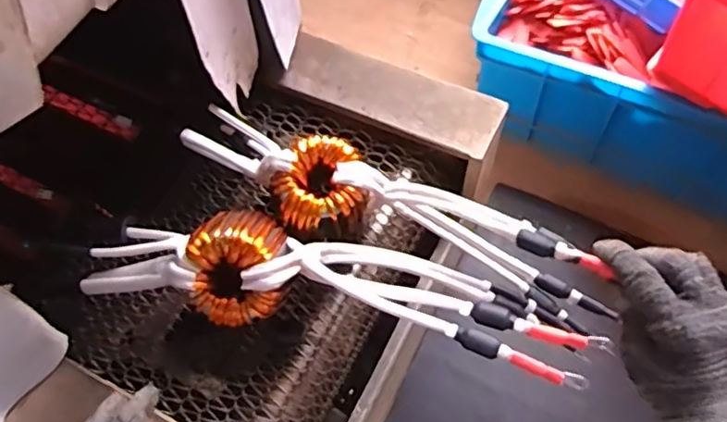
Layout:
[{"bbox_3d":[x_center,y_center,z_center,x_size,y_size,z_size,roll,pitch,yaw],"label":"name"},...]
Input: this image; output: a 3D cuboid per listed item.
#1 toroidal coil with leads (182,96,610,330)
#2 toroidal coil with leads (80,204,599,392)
[{"bbox_3d":[0.023,-0.003,0.486,0.360,0.113,0.079,23,64,3],"label":"toroidal coil with leads"},{"bbox_3d":[-0.026,0.055,0.459,0.370,0.081,0.089,11,62,8],"label":"toroidal coil with leads"}]

